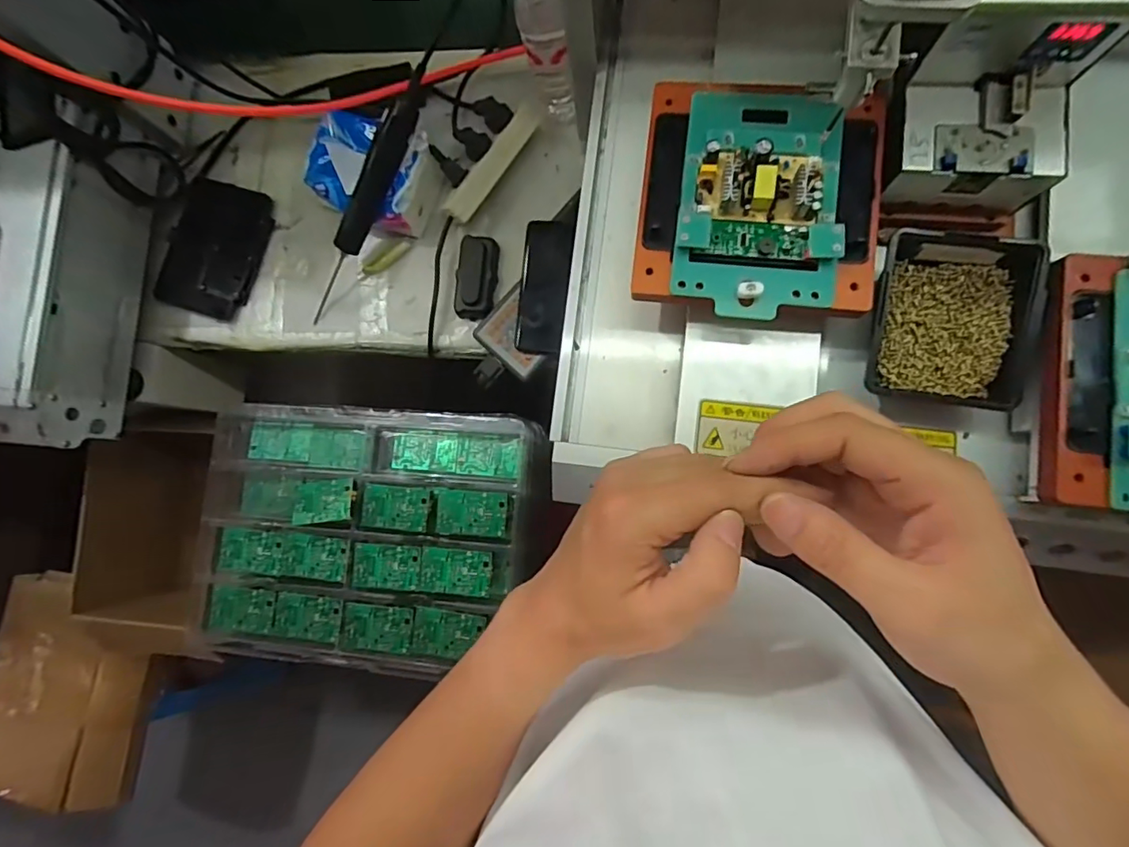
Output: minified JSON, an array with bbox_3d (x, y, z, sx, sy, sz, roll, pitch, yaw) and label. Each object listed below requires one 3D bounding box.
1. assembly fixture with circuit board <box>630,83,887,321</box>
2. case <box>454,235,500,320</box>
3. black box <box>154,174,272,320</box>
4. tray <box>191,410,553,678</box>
[{"bbox_3d":[0.167,-0.197,0.450,0.199,0.036,0.206,5,84,5],"label":"assembly fixture with circuit board"},{"bbox_3d":[-0.116,-0.193,0.694,0.051,0.028,0.103,4,84,5],"label":"case"},{"bbox_3d":[-0.495,-0.248,0.746,0.146,0.025,0.185,18,85,6],"label":"black box"},{"bbox_3d":[-0.292,0.165,0.772,0.521,0.053,0.368,3,79,13],"label":"tray"}]

